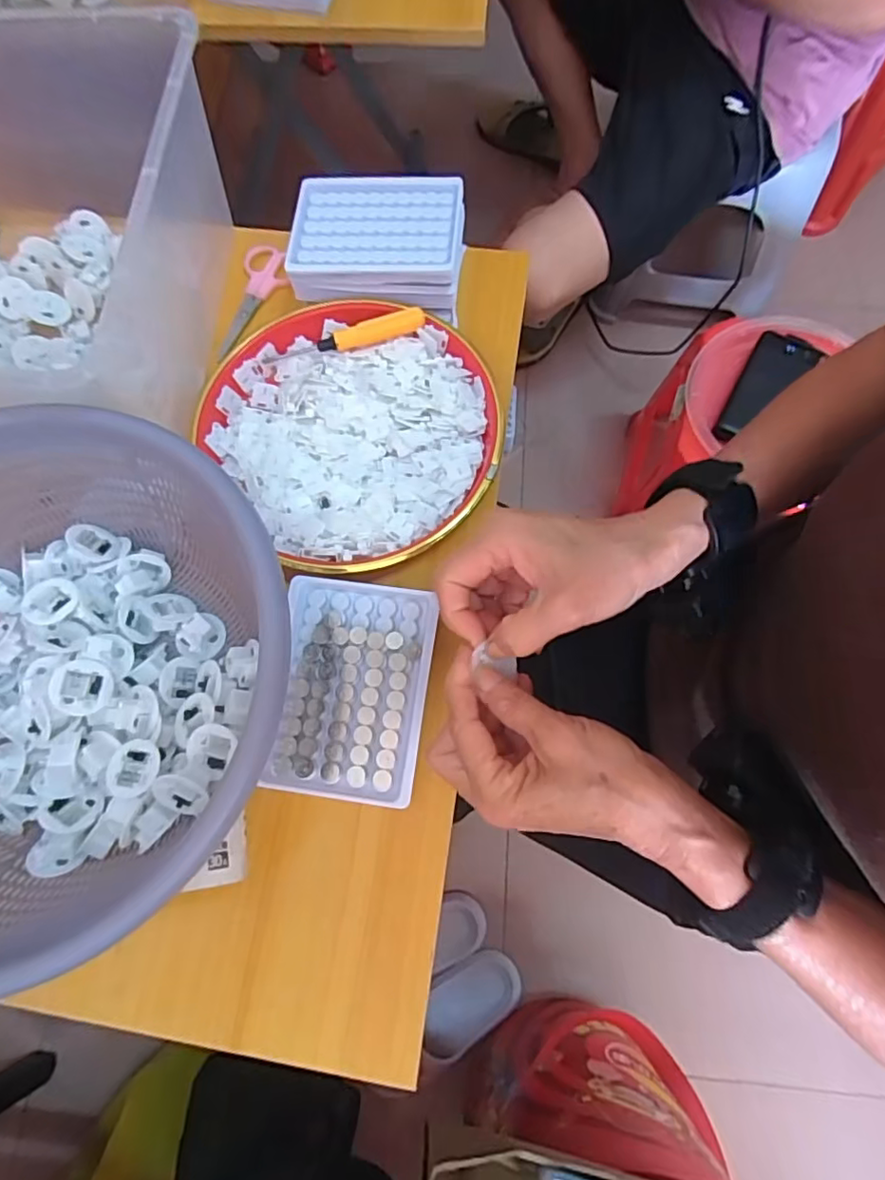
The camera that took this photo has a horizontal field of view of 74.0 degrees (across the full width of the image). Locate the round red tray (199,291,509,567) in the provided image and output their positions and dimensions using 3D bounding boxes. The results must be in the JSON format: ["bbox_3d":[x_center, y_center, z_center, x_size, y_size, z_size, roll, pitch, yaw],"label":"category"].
[{"bbox_3d":[-0.061,-0.122,0.435,0.197,0.027,0.209,0,73,1],"label":"round red tray"}]

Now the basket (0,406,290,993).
[{"bbox_3d":[-0.223,0.050,0.339,0.275,0.107,0.276,0,73,1],"label":"basket"}]

